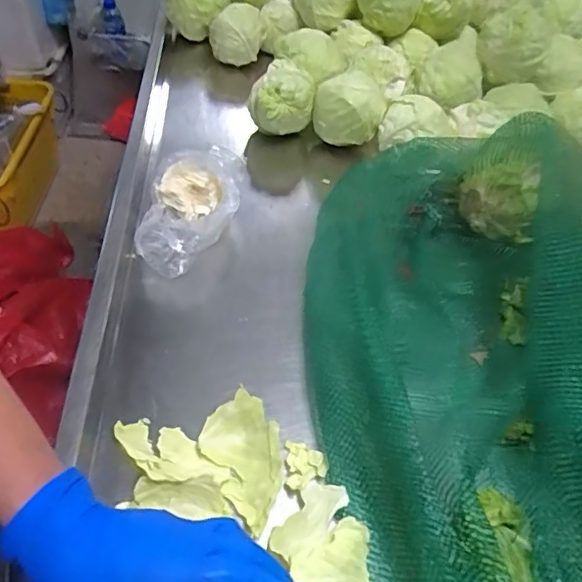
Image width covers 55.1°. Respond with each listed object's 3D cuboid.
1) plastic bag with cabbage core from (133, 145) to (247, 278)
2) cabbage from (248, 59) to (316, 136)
[{"bbox_3d":[-0.133,-0.106,0.719,0.118,0.067,0.190,8,48,0],"label":"plastic bag with cabbage core"},{"bbox_3d":[-0.015,-0.301,0.883,0.101,0.090,0.094,1,48,-6],"label":"cabbage"}]

